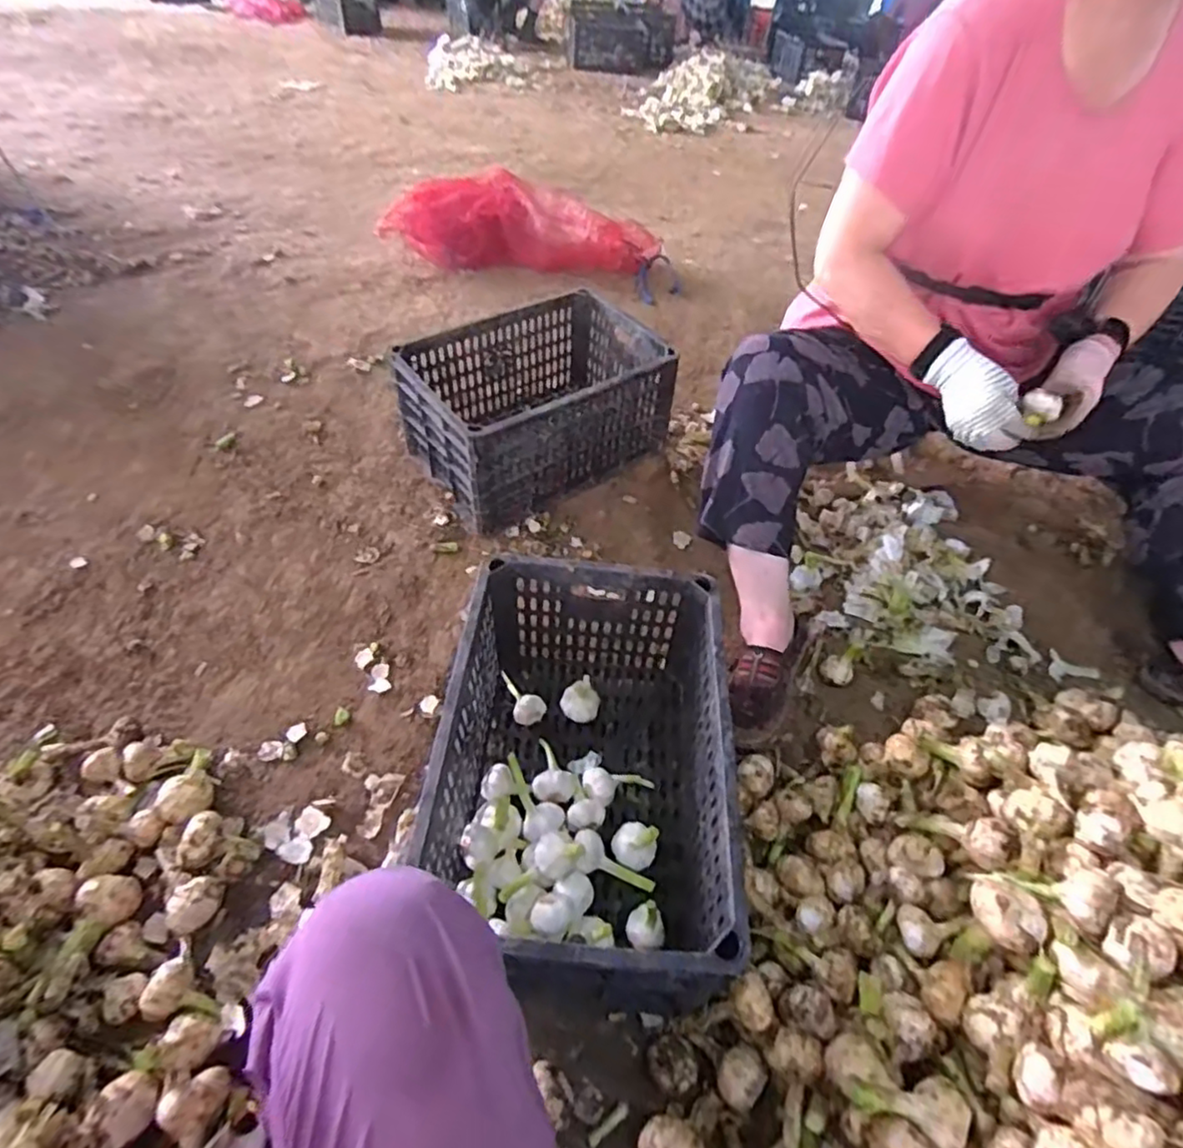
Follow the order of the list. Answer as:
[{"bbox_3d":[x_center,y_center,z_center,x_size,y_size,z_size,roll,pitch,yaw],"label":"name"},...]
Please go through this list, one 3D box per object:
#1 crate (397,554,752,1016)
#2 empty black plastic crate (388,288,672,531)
[{"bbox_3d":[-0.009,0.217,0.740,0.287,0.218,0.434,4,49,-1],"label":"crate"},{"bbox_3d":[-0.099,-0.306,1.183,0.424,0.222,0.271,-27,56,-25],"label":"empty black plastic crate"}]

